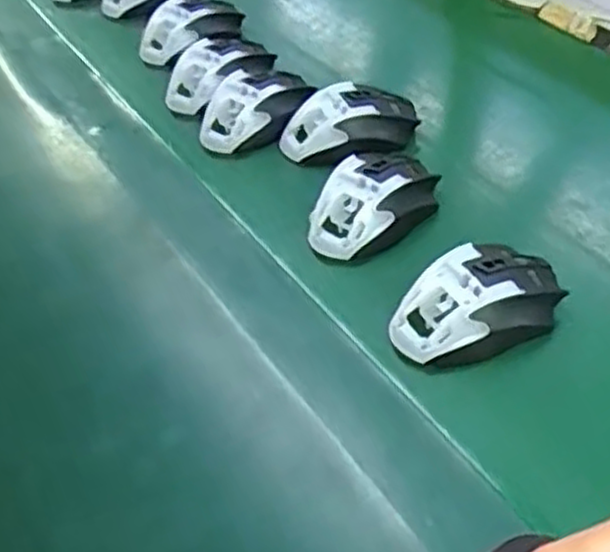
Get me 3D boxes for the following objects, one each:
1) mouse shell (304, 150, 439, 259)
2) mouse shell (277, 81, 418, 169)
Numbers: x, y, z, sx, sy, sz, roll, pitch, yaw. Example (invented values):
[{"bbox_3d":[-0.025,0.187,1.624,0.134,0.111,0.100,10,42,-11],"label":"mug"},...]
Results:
[{"bbox_3d":[0.051,-0.055,0.575,0.109,0.038,0.064,-31,50,-23],"label":"mouse shell"},{"bbox_3d":[0.036,-0.126,0.649,0.111,0.037,0.065,-19,46,-13],"label":"mouse shell"}]

